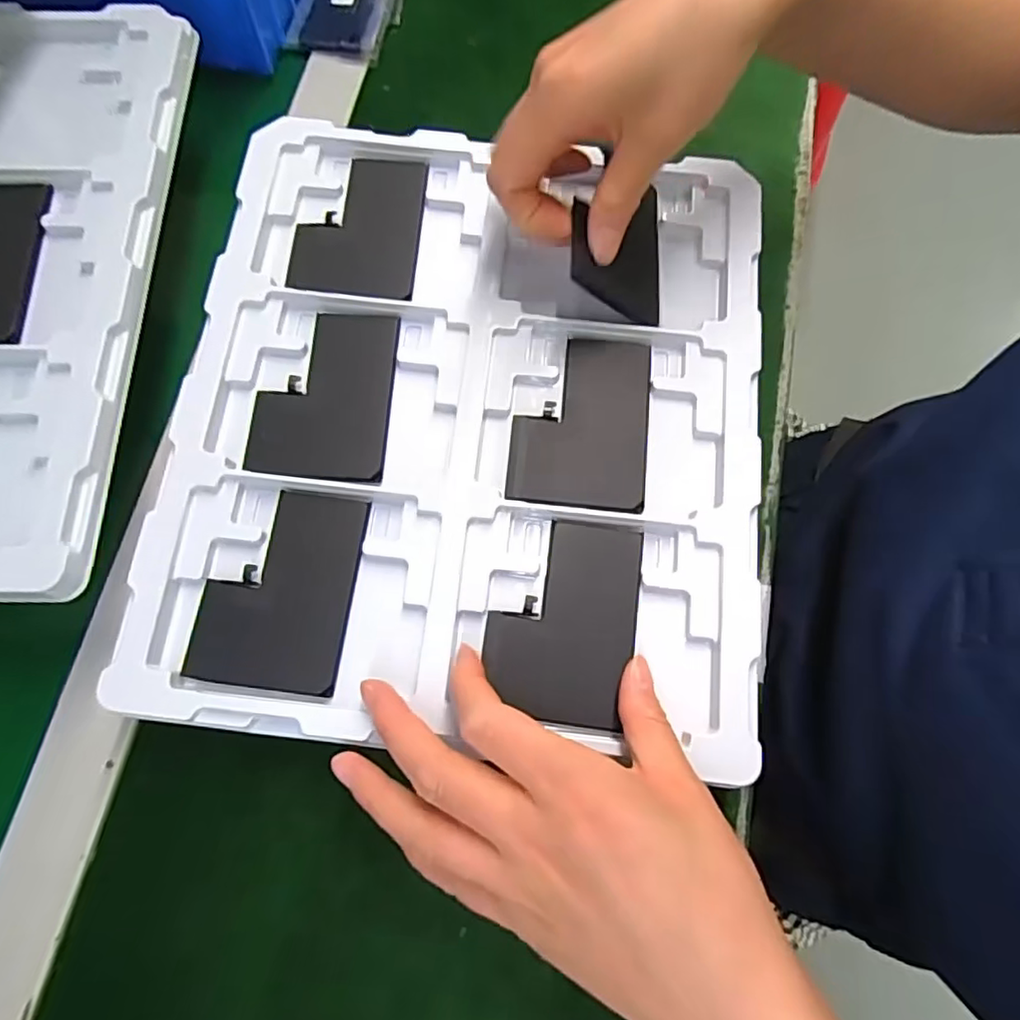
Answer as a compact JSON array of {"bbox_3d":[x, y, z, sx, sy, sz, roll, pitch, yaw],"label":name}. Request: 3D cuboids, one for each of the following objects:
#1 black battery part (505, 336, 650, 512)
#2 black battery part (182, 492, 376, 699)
[{"bbox_3d":[0.035,-0.044,0.313,0.066,0.004,0.089,5,73,0],"label":"black battery part"},{"bbox_3d":[-0.105,0.035,0.289,0.064,0.006,0.089,8,73,1],"label":"black battery part"}]

